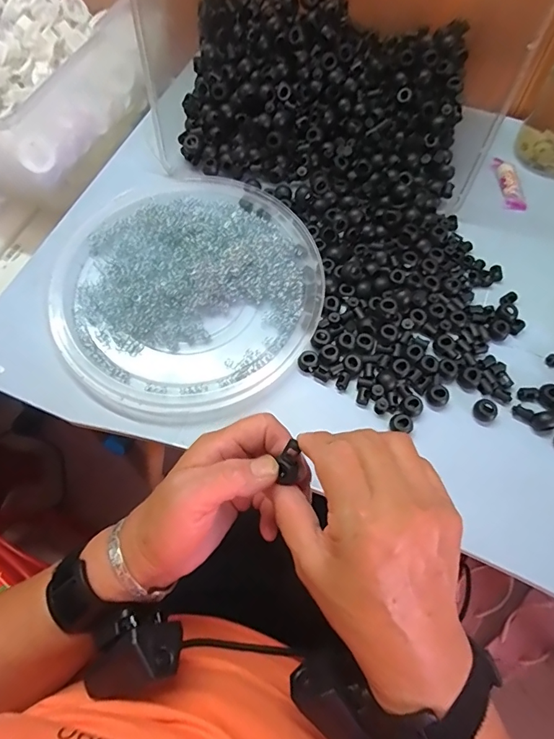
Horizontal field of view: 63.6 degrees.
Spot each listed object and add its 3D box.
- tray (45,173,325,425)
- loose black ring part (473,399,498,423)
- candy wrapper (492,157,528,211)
[{"bbox_3d":[-0.078,-0.077,0.391,0.234,0.018,0.225,-1,67,2],"label":"tray"},{"bbox_3d":[0.166,0.033,0.357,0.019,0.009,0.017,-41,72,-15],"label":"loose black ring part"},{"bbox_3d":[0.238,-0.189,0.453,0.024,0.009,0.062,-3,67,1],"label":"candy wrapper"}]

